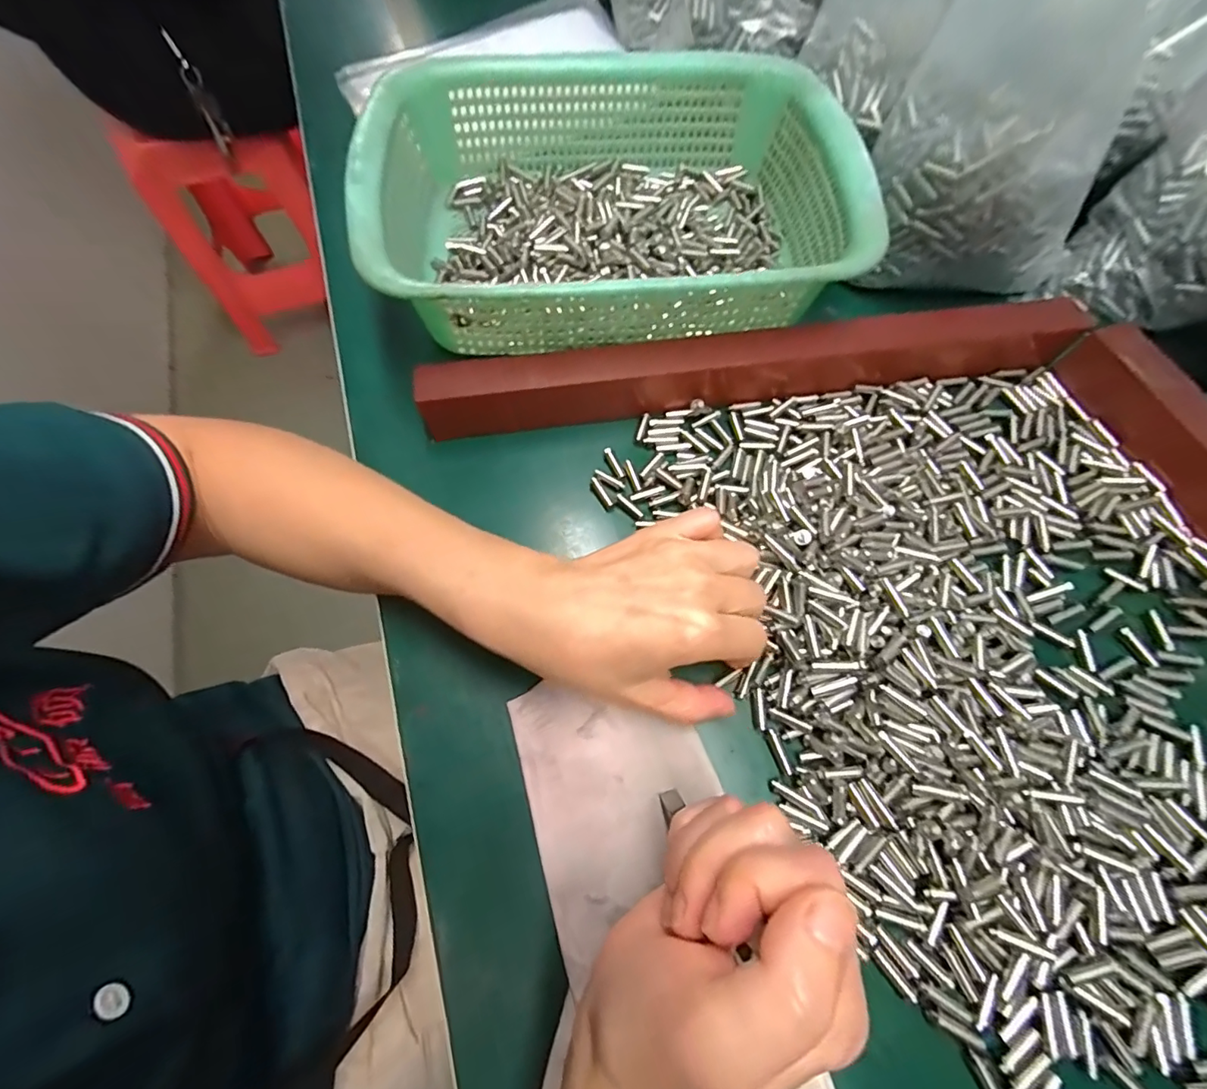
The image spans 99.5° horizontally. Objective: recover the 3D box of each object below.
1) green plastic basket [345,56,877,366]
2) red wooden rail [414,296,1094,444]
[{"bbox_3d":[0.003,-0.222,0.331,0.283,0.080,0.219,-5,68,0],"label":"green plastic basket"},{"bbox_3d":[0.088,-0.108,0.307,0.385,0.044,0.028,-8,68,-1],"label":"red wooden rail"}]

